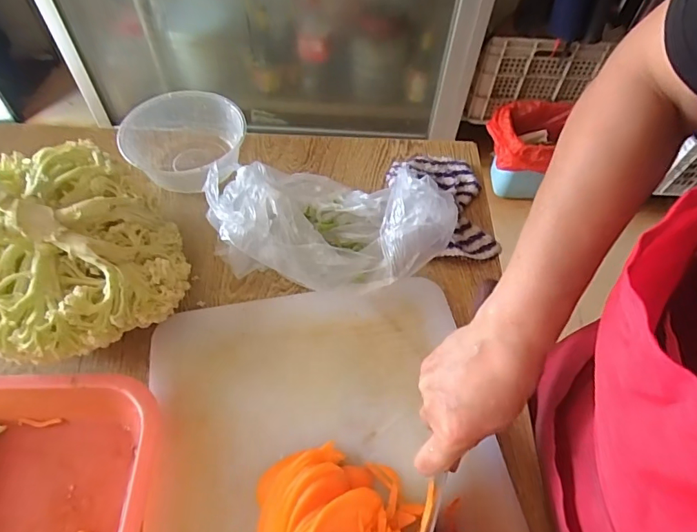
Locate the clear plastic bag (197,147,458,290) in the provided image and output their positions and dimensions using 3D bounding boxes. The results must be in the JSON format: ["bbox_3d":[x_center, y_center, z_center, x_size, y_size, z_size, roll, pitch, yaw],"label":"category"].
[{"bbox_3d":[-0.017,-0.052,0.495,0.237,0.095,0.155,-2,56,-1],"label":"clear plastic bag"}]

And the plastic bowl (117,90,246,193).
[{"bbox_3d":[-0.209,-0.152,0.581,0.173,0.077,0.152,5,56,3],"label":"plastic bowl"}]

